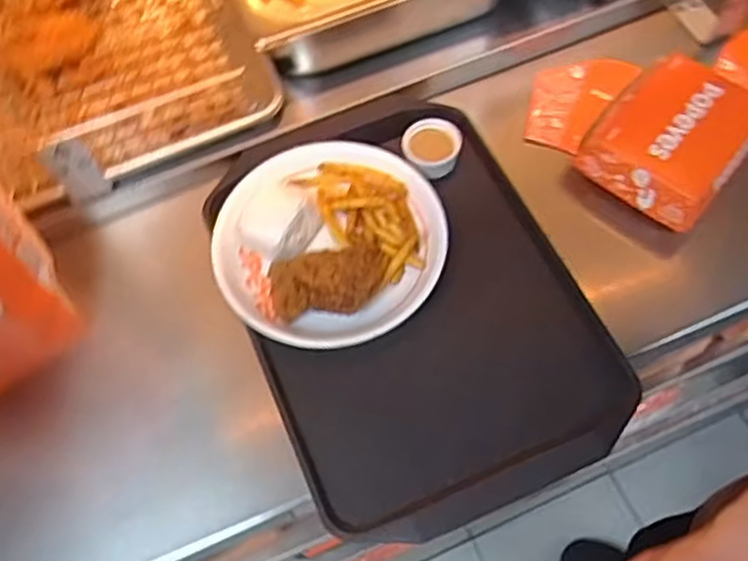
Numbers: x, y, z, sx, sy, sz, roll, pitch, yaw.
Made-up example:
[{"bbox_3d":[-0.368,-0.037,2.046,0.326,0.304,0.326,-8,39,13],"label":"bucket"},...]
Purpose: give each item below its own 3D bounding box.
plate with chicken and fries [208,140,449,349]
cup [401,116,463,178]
[{"bbox_3d":[-0.042,-0.043,0.711,0.209,0.055,0.218,-1,64,2],"label":"plate with chicken and fries"},{"bbox_3d":[0.059,-0.136,0.772,0.059,0.029,0.059,-1,64,2],"label":"cup"}]

